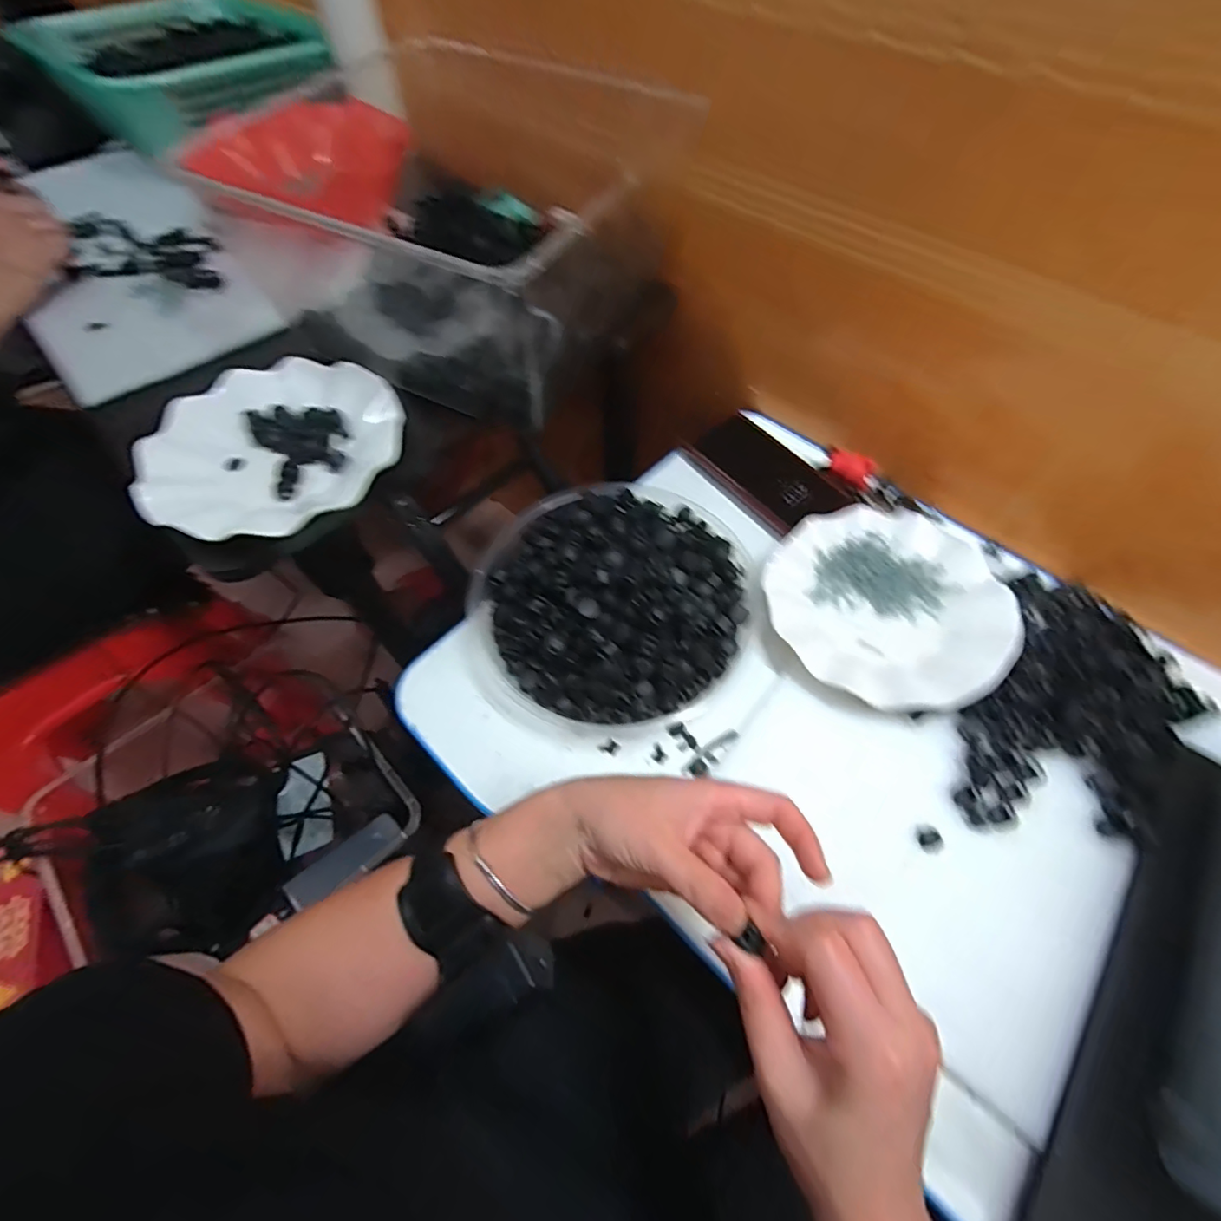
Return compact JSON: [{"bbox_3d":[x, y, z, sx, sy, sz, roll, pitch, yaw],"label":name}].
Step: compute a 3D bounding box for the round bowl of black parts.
[{"bbox_3d":[0.001,-0.020,0.445,0.231,0.049,0.229,0,60,0],"label":"round bowl of black parts"}]

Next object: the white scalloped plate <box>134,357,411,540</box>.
[{"bbox_3d":[-0.257,-0.127,0.421,0.186,0.020,0.179,0,60,0],"label":"white scalloped plate"}]

